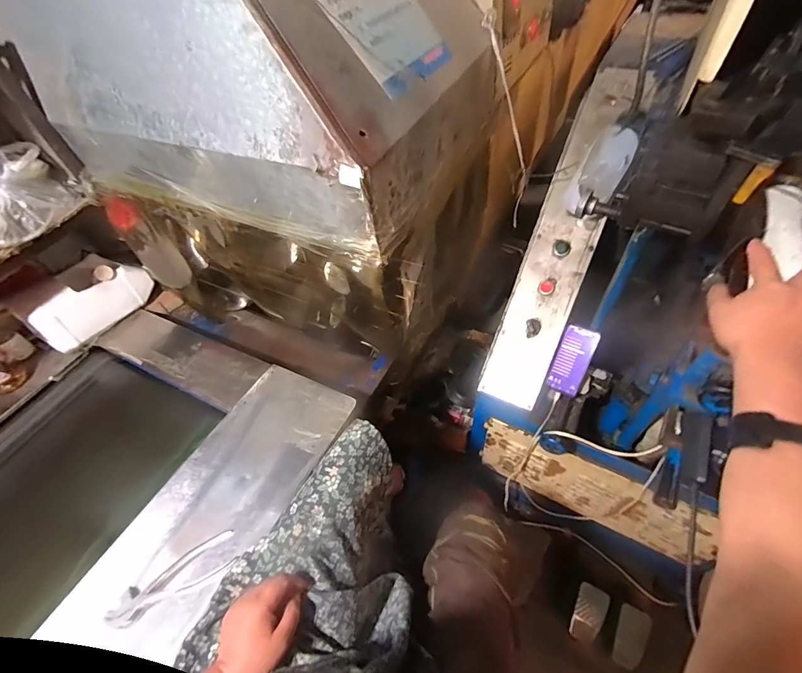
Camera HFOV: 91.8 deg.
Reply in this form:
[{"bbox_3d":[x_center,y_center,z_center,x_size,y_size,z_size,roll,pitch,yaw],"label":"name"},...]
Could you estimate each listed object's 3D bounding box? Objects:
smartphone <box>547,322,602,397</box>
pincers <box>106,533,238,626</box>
[{"bbox_3d":[0.392,0.055,0.888,0.068,0.014,0.156,23,99,22],"label":"smartphone"},{"bbox_3d":[-0.344,0.364,0.593,0.177,0.025,0.063,-24,53,-13],"label":"pincers"}]

